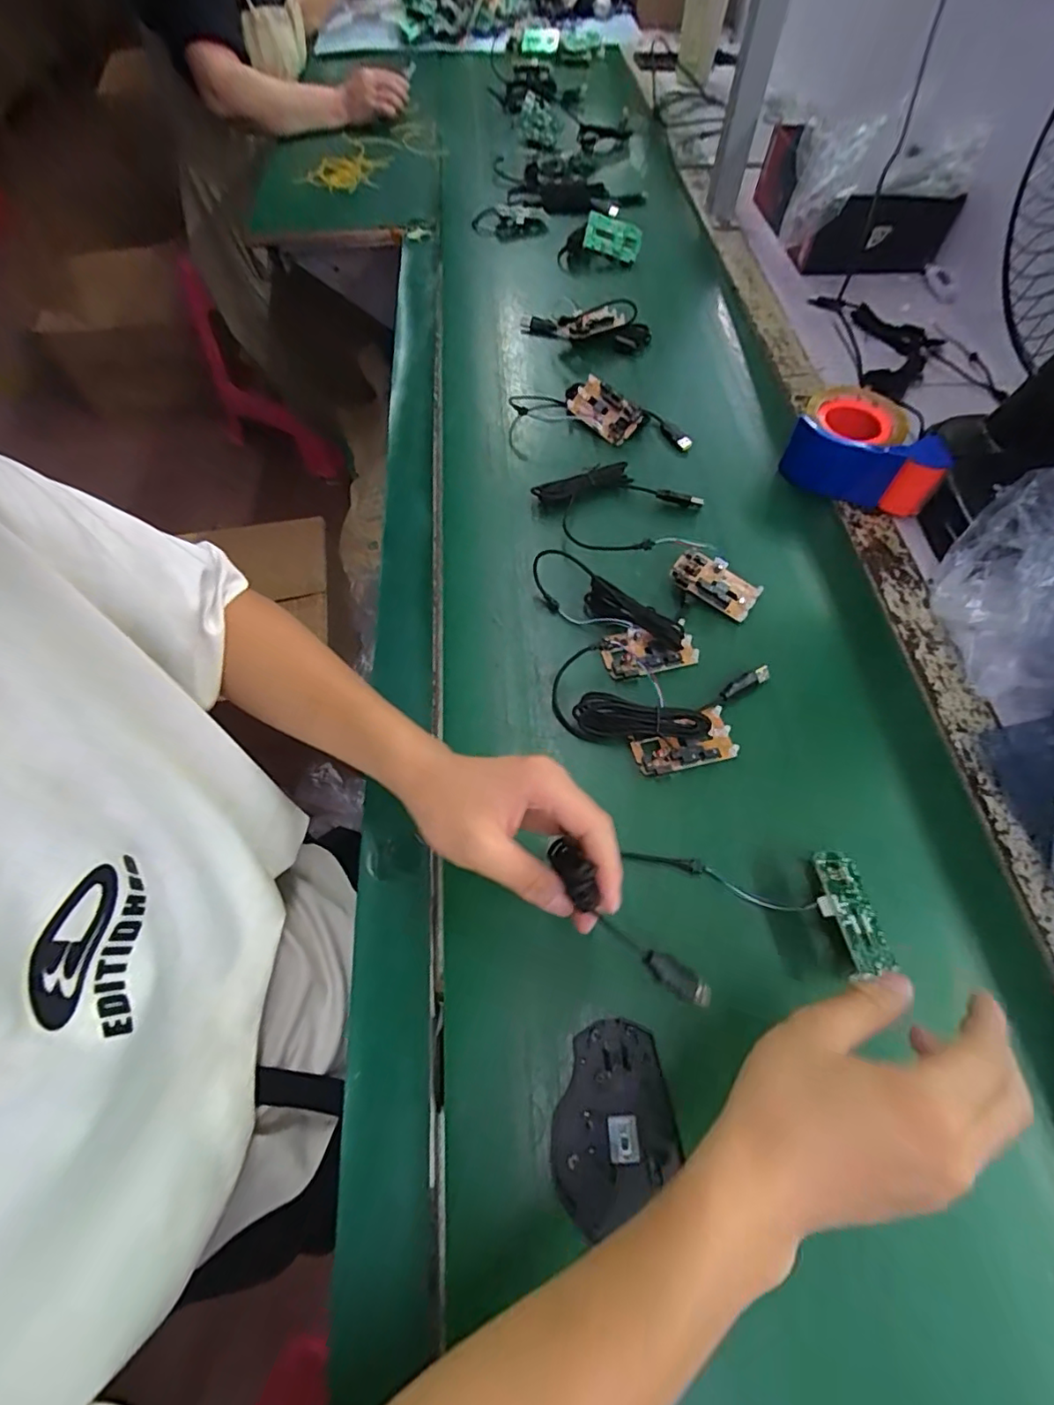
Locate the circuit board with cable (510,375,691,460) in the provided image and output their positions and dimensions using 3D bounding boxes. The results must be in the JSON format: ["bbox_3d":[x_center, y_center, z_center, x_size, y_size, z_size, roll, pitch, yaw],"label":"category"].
[{"bbox_3d":[0.077,-0.316,0.620,0.193,0.039,0.102,-3,63,-2],"label":"circuit board with cable"}]

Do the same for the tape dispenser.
[{"bbox_3d":[0.344,-0.261,0.568,0.141,0.071,0.120,27,66,13],"label":"tape dispenser"}]

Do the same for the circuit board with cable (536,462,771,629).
[{"bbox_3d":[0.118,-0.170,0.530,0.236,0.040,0.125,31,67,15],"label":"circuit board with cable"}]

